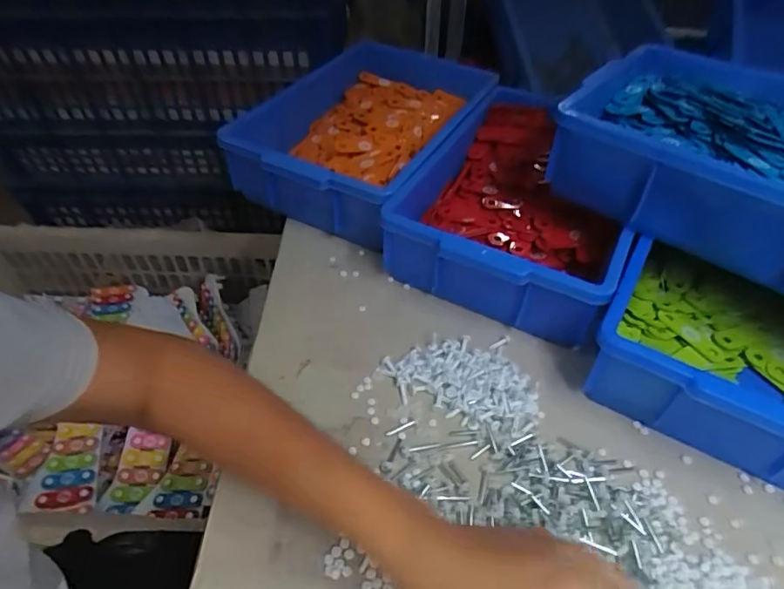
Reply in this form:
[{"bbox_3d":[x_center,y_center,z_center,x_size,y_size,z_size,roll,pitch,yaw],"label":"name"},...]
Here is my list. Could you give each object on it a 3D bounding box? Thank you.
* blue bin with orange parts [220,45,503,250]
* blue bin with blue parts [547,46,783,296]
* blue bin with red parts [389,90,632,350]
[{"bbox_3d":[-0.035,-0.231,0.717,0.263,0.109,0.373,22,50,18],"label":"blue bin with orange parts"},{"bbox_3d":[0.366,-0.124,0.507,0.359,0.102,0.258,33,54,26],"label":"blue bin with blue parts"},{"bbox_3d":[0.164,-0.113,0.618,0.241,0.094,0.348,23,50,19],"label":"blue bin with red parts"}]

